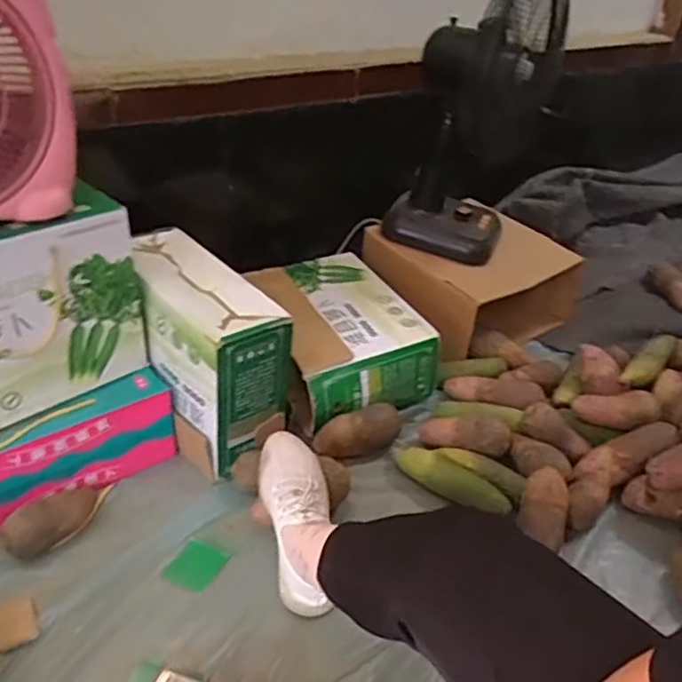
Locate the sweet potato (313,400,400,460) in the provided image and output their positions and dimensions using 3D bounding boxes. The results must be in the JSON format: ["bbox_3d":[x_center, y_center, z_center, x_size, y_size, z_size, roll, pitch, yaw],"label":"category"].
[{"bbox_3d":[0.033,0.150,1.056,0.150,0.062,0.064,-16,41,-28],"label":"sweet potato"}]

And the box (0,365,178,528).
[{"bbox_3d":[-0.404,0.164,0.908,0.332,0.126,0.074,-23,44,-35],"label":"box"}]

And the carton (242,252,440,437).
[{"bbox_3d":[-0.015,-0.015,1.203,0.263,0.133,0.381,-12,38,-23],"label":"carton"}]

